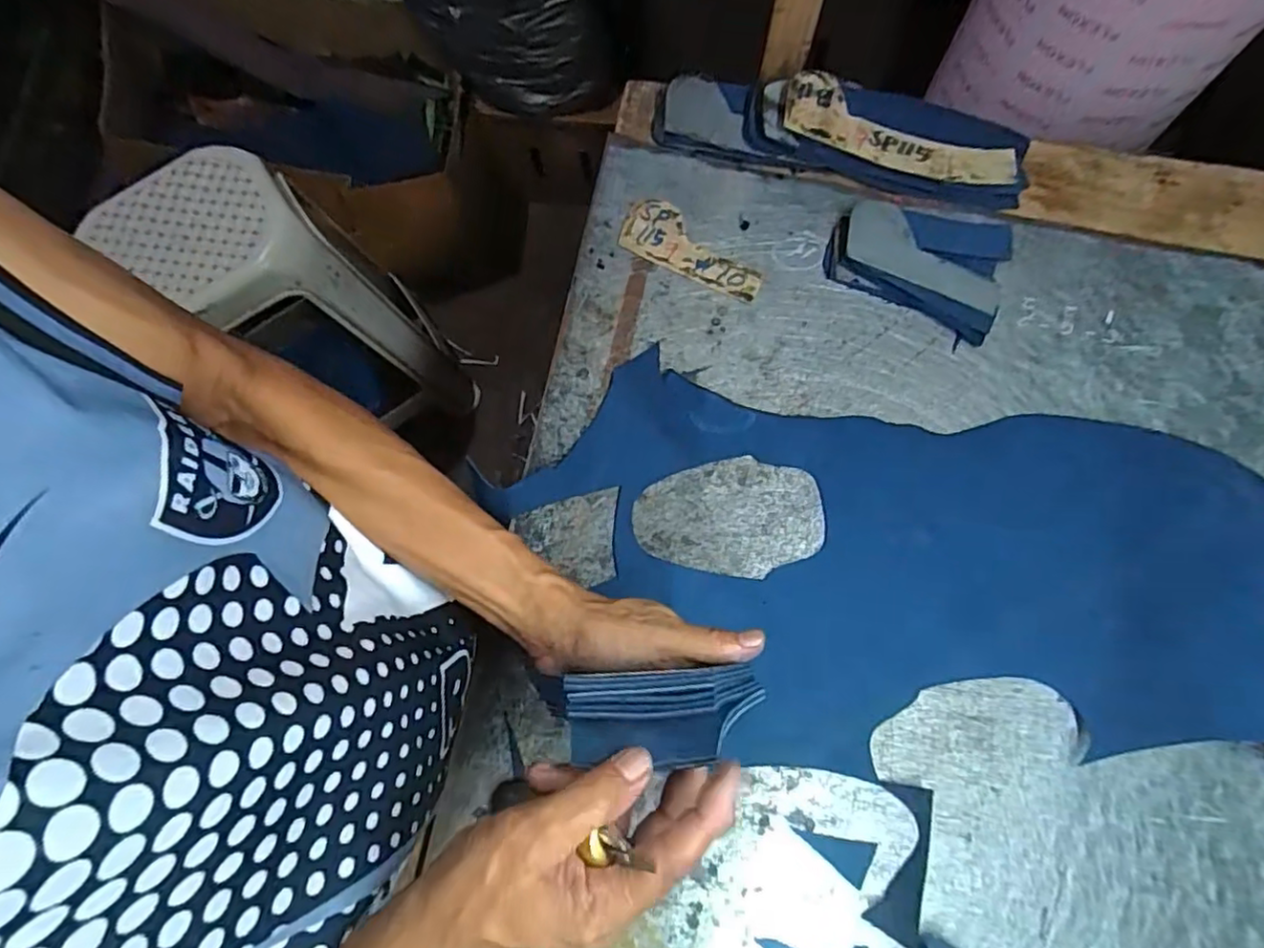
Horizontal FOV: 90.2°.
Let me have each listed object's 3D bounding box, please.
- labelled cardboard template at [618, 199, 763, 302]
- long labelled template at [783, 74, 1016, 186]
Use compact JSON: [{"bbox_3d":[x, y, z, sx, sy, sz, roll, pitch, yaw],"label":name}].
[{"bbox_3d":[0.054,-0.196,0.546,0.128,0.005,0.055,27,78,7],"label":"labelled cardboard template"},{"bbox_3d":[0.230,-0.287,0.541,0.206,0.011,0.047,18,96,-5],"label":"long labelled template"}]

